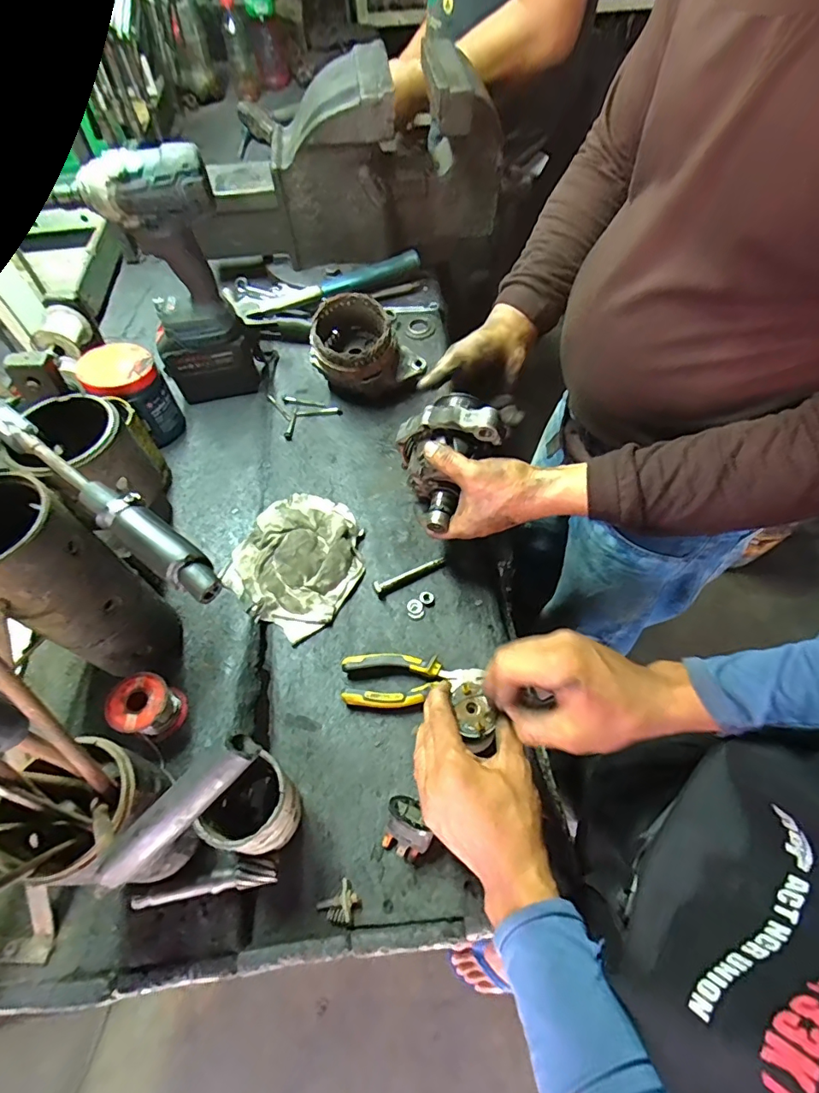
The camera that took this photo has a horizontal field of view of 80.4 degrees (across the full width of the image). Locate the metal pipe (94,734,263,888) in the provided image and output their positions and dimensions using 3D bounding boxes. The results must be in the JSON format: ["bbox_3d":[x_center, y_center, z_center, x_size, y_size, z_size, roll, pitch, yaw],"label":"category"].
[{"bbox_3d":[-0.101,0.115,0.207,0.084,0.016,0.016,-44,66,0],"label":"metal pipe"}]

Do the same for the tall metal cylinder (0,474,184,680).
[{"bbox_3d":[-0.293,0.043,0.439,0.102,0.231,0.084,29,64,17],"label":"tall metal cylinder"}]

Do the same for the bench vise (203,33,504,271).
[{"bbox_3d":[-0.098,-0.605,0.789,0.484,0.250,0.173,-2,59,0],"label":"bench vise"}]

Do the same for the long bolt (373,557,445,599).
[{"bbox_3d":[-0.001,0.032,0.580,0.091,0.020,0.017,-27,62,-14],"label":"long bolt"}]

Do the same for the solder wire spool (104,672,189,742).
[{"bbox_3d":[-0.252,0.156,0.470,0.050,0.059,0.052,-1,59,1],"label":"solder wire spool"}]

